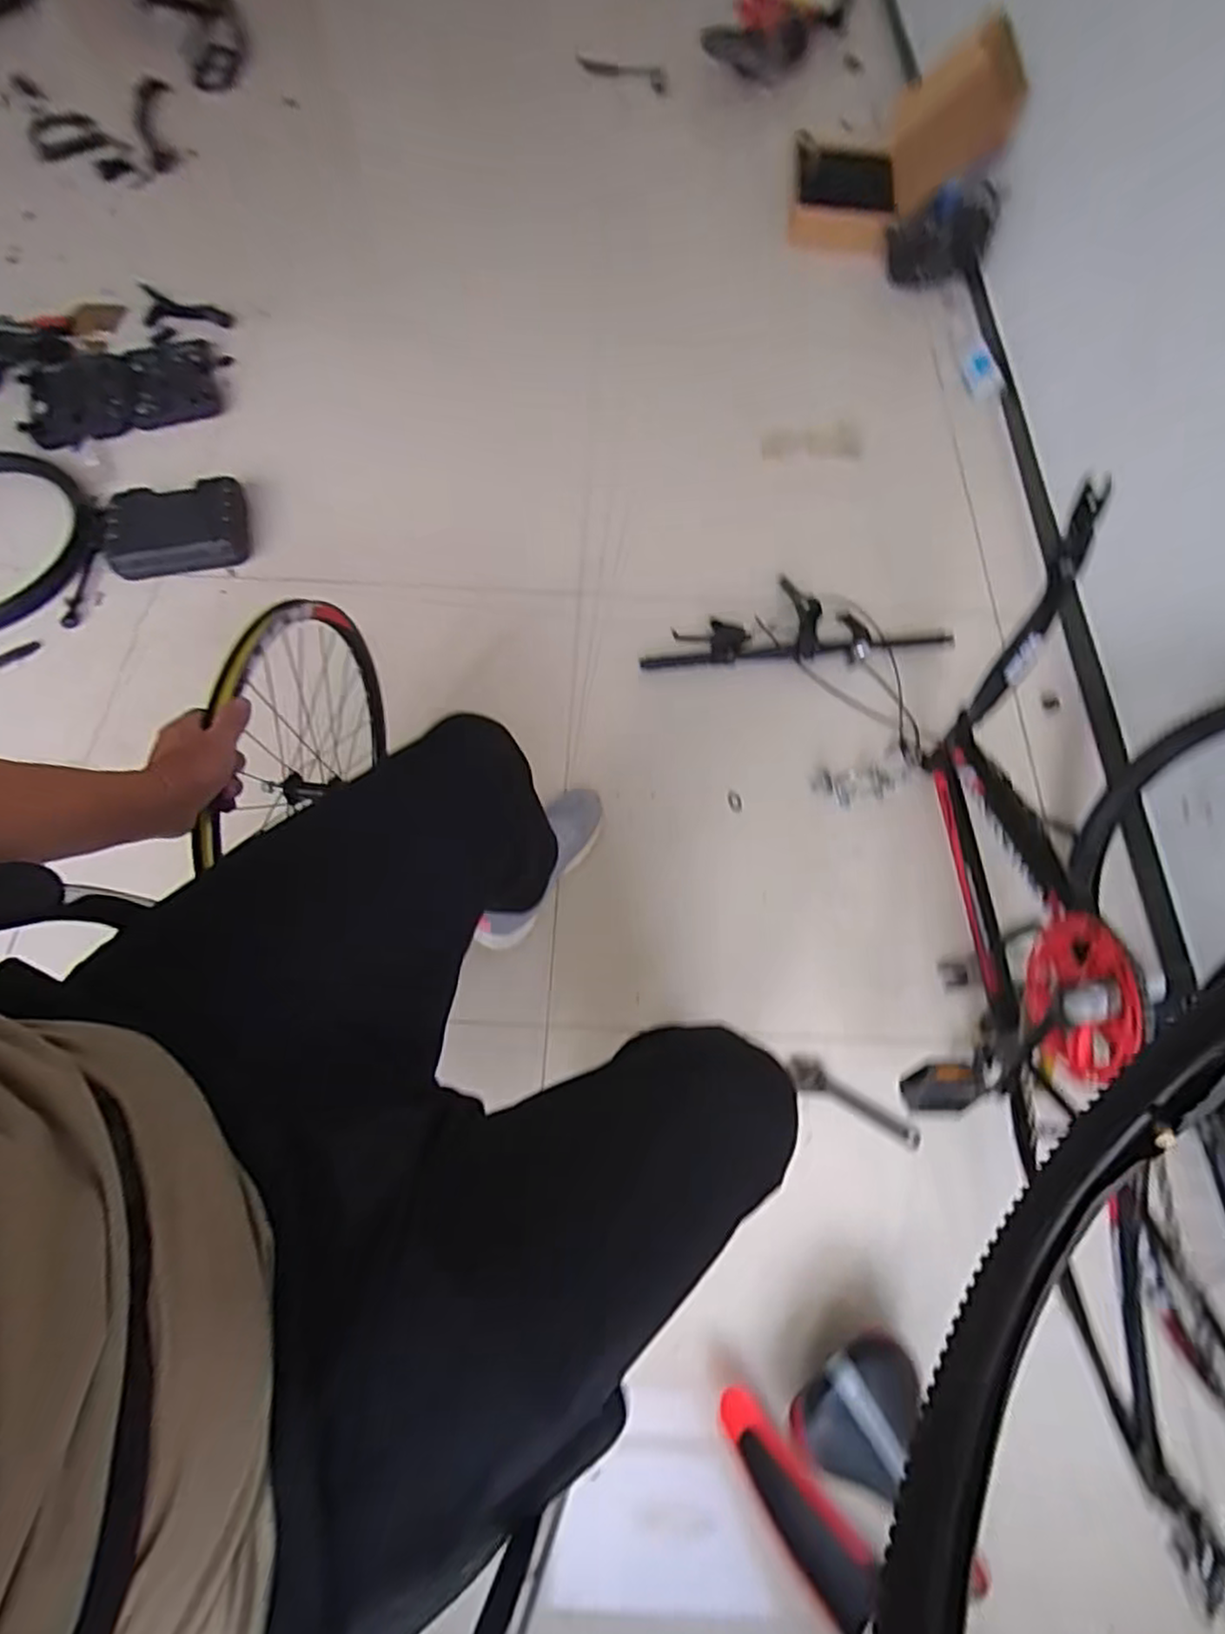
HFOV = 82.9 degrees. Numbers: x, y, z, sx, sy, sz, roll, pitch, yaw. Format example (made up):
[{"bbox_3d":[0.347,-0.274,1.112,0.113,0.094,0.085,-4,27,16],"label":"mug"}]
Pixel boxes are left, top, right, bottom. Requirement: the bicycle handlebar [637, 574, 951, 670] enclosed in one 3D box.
[{"bbox_3d":[0.336,-0.372,1.267,0.567,0.086,0.191,-1,66,-2],"label":"bicycle handlebar"}]

